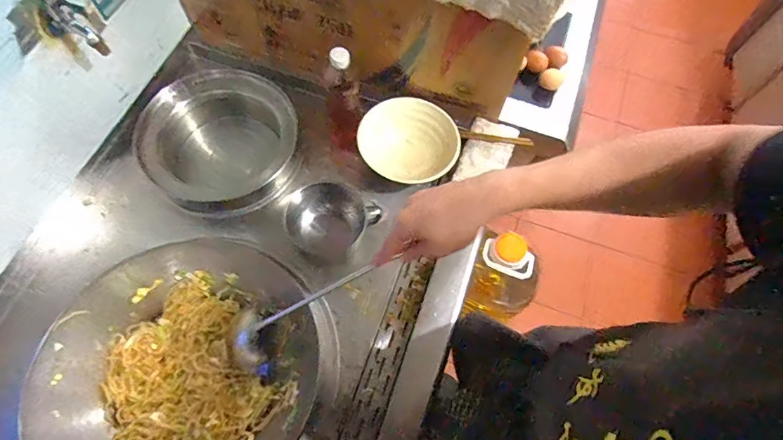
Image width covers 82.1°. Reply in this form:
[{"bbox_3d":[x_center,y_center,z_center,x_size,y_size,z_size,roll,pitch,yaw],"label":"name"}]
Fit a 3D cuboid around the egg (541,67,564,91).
[{"bbox_3d":[0.365,-0.319,1.029,0.052,0.043,0.046,28,66,10],"label":"egg"}]

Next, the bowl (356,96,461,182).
[{"bbox_3d":[0.038,-0.164,0.945,0.197,0.061,0.200,1,65,-3],"label":"bowl"}]

